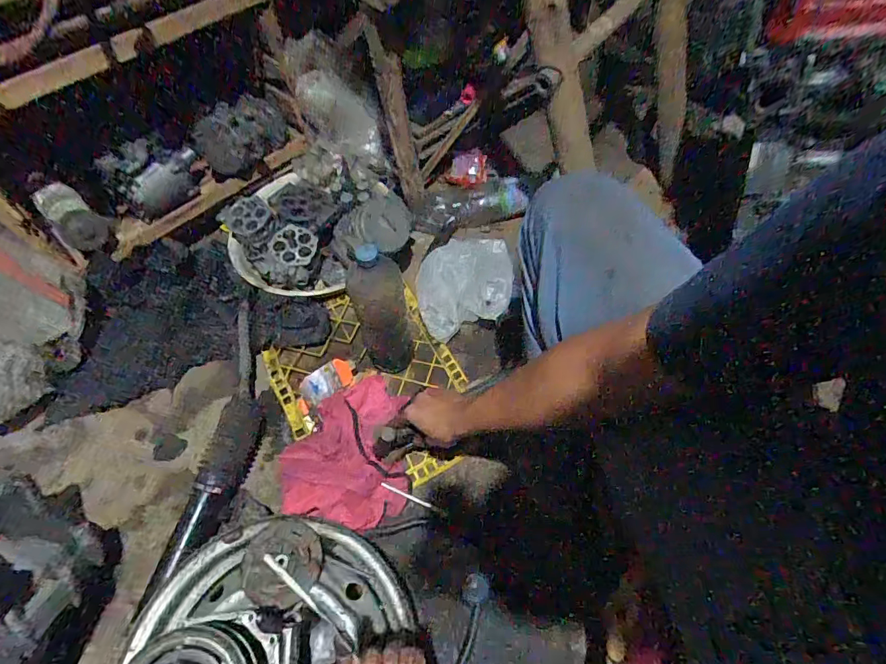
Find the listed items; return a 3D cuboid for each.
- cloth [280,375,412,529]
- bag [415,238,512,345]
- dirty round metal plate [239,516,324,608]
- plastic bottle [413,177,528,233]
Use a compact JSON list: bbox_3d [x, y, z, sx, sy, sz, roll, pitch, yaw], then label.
[{"bbox_3d":[-0.156,0.190,0.780,0.205,0.052,0.258,7,59,9],"label":"cloth"},{"bbox_3d":[0.043,-0.108,0.931,0.191,0.091,0.231,-4,58,2],"label":"bag"},{"bbox_3d":[-0.209,0.294,0.589,0.102,0.016,0.098,-2,58,3],"label":"dirty round metal plate"},{"bbox_3d":[0.064,-0.295,1.050,0.262,0.065,0.064,-11,58,-2],"label":"plastic bottle"}]

